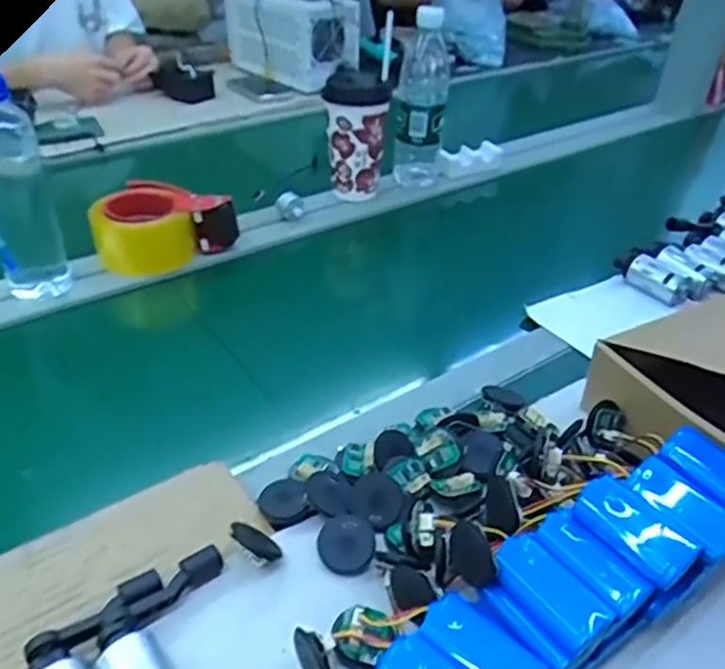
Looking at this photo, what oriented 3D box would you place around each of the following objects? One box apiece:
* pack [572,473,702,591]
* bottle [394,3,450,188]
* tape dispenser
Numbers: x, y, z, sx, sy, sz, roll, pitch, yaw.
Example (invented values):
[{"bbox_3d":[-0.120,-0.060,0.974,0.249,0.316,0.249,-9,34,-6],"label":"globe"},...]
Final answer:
[{"bbox_3d":[0.163,0.118,0.406,0.035,0.024,0.068,-28,46,-34],"label":"pack"},{"bbox_3d":[0.080,-0.307,0.900,0.066,0.224,0.053,6,36,5],"label":"bottle"},{"bbox_3d":[-0.232,-0.130,0.771,0.151,0.069,0.098,-20,42,-27],"label":"tape dispenser"}]

